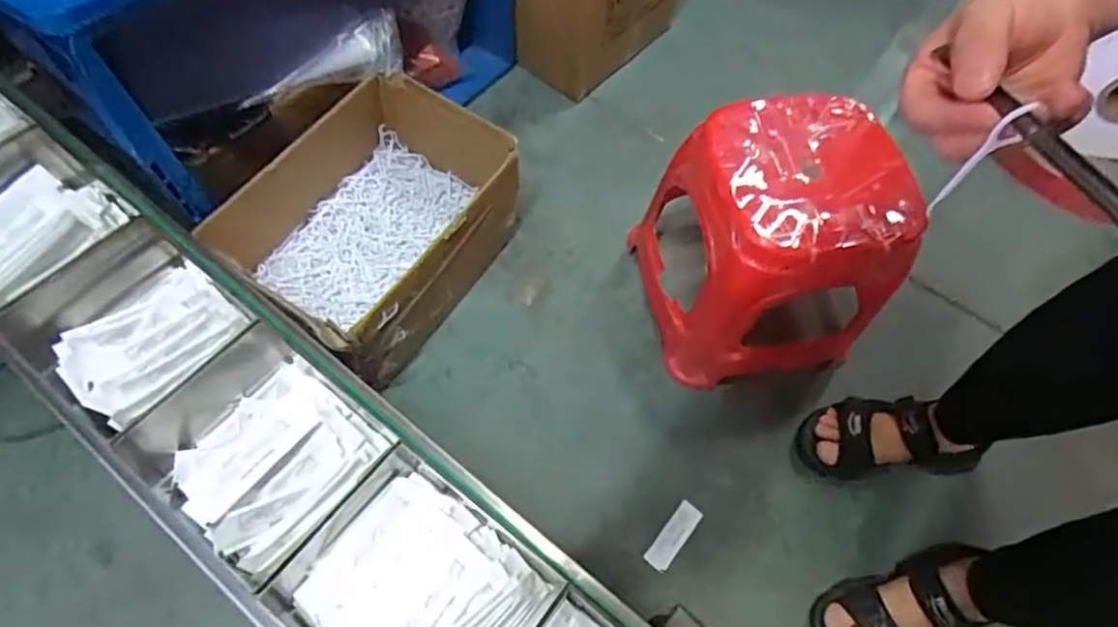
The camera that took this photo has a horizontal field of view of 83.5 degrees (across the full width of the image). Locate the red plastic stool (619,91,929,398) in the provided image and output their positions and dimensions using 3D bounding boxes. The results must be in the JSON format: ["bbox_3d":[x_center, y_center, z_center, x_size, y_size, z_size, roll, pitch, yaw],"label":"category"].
[{"bbox_3d":[0.270,-0.084,0.832,0.258,0.285,0.279,-8,63,-7],"label":"red plastic stool"}]

